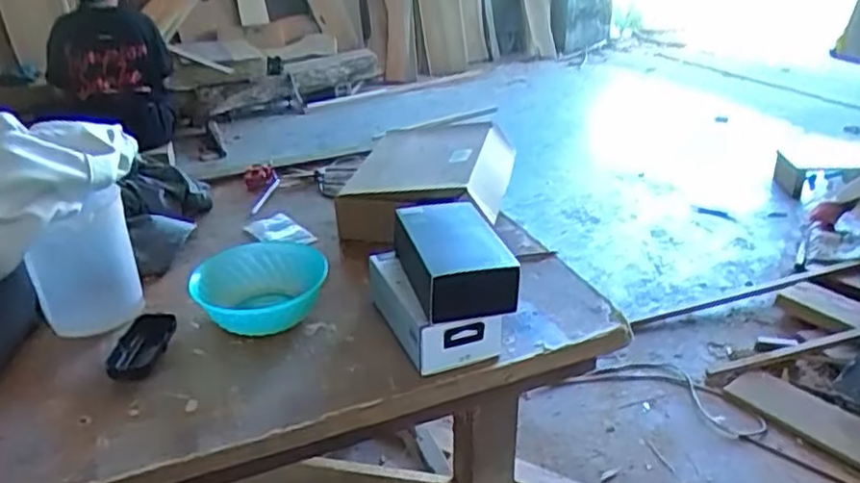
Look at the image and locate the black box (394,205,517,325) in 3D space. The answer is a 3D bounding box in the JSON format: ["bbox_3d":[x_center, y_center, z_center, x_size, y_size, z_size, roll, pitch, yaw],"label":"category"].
[{"bbox_3d":[0.022,0.013,0.838,0.107,0.061,0.199,-9,29,-13],"label":"black box"}]

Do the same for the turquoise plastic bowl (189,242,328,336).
[{"bbox_3d":[-0.217,0.063,0.916,0.164,0.068,0.173,-8,29,-10],"label":"turquoise plastic bowl"}]

